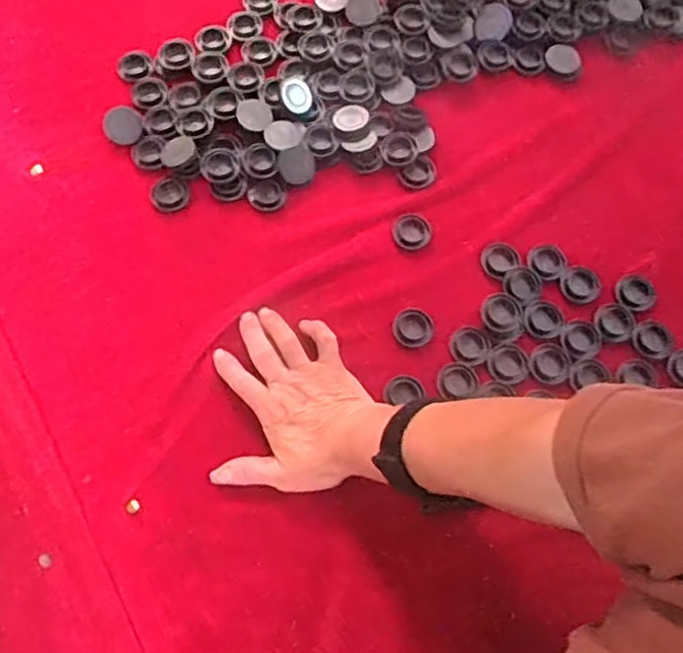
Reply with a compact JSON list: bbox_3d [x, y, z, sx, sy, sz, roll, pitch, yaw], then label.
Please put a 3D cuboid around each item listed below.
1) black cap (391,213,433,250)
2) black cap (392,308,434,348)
[{"bbox_3d":[0.062,-0.083,0.596,0.034,0.009,0.032,1,70,-2],"label":"black cap"},{"bbox_3d":[0.060,0.000,0.565,0.033,0.010,0.031,1,70,-2],"label":"black cap"}]

